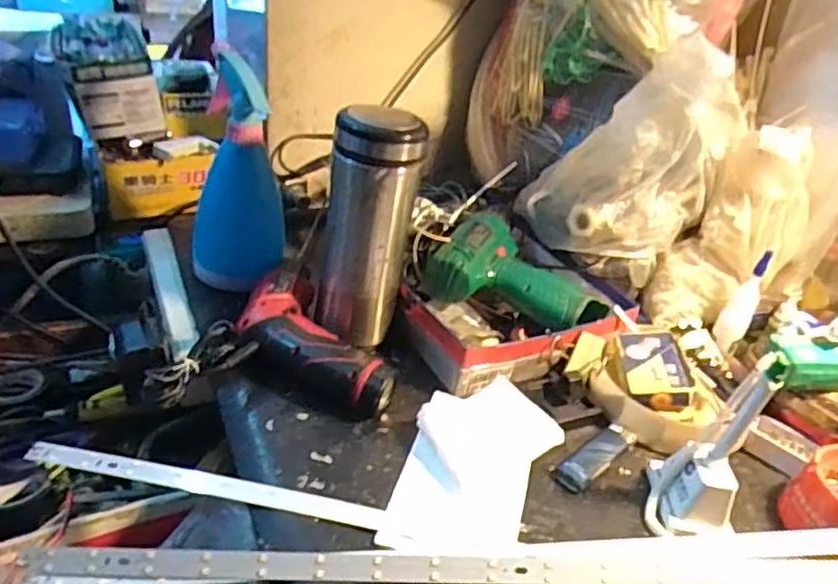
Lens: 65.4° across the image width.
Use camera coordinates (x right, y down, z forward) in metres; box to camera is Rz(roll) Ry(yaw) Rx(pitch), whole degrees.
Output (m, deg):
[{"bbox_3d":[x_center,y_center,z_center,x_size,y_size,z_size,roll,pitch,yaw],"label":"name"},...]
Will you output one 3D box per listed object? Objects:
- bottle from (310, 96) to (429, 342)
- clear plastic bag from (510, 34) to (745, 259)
[{"bbox_3d":[-0.042,-0.049,0.534,0.067,0.187,0.059,20,35,17],"label":"bottle"},{"bbox_3d":[0.194,-0.130,0.606,0.098,0.187,0.145,-19,42,-35],"label":"clear plastic bag"}]

